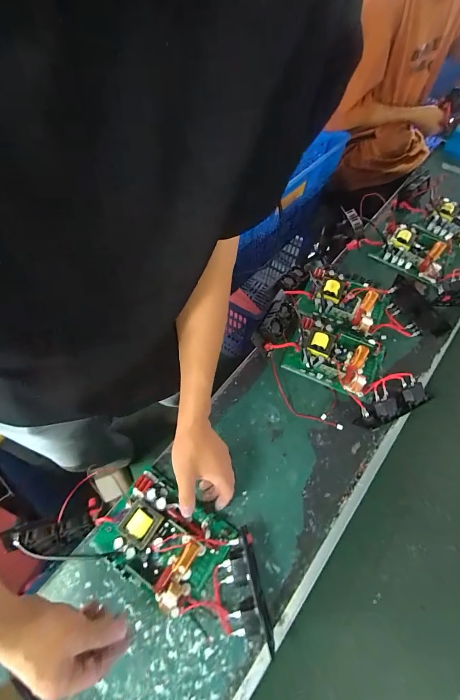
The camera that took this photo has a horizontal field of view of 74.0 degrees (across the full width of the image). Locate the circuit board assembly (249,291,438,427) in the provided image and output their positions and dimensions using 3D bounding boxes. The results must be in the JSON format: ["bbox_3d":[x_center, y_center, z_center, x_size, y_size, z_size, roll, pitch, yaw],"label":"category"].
[{"bbox_3d":[0.186,0.019,0.547,0.301,0.058,0.172,32,67,11],"label":"circuit board assembly"}]

